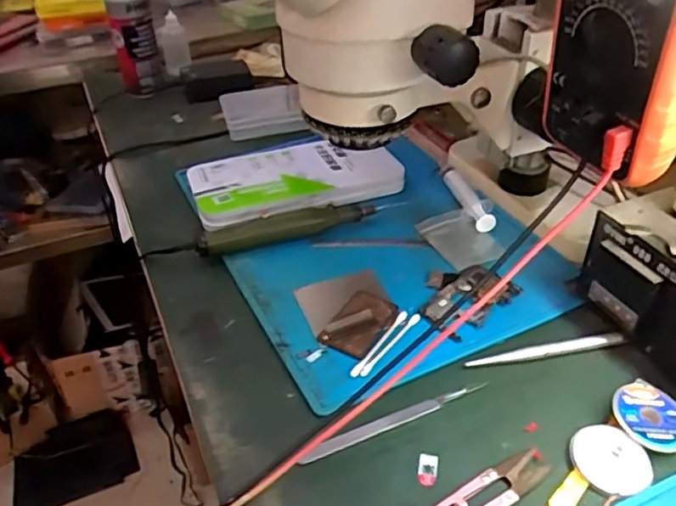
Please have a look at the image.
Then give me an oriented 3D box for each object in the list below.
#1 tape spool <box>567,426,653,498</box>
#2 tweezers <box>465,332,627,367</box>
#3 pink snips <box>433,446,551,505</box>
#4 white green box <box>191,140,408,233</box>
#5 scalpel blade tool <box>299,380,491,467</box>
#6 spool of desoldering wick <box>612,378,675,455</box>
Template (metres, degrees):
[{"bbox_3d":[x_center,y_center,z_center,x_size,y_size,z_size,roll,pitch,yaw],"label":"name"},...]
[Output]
[{"bbox_3d":[0.158,0.120,0.355,0.039,0.008,0.043,-25,43,-26],"label":"tape spool"},{"bbox_3d":[0.144,0.067,0.424,0.112,0.007,0.011,-7,38,-6],"label":"tweezers"},{"bbox_3d":[0.078,0.136,0.336,0.099,0.009,0.021,-22,42,-24],"label":"pink snips"},{"bbox_3d":[-0.043,-0.071,0.587,0.187,0.032,0.112,-13,39,-14],"label":"white green box"},{"bbox_3d":[0.036,0.104,0.382,0.129,0.005,0.009,-18,40,-19],"label":"scalpel blade tool"},{"bbox_3d":[0.192,0.100,0.372,0.045,0.012,0.043,-2,38,1],"label":"spool of desoldering wick"}]

